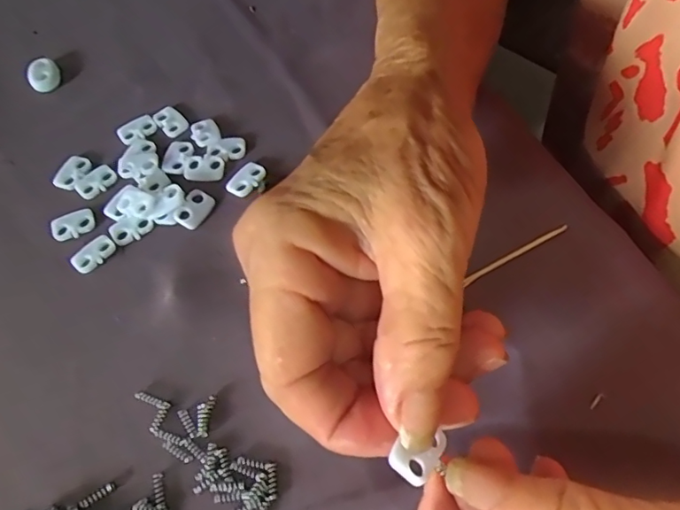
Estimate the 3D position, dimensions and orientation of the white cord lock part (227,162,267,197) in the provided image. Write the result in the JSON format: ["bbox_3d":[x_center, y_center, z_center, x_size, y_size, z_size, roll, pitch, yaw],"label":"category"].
[{"bbox_3d":[-0.043,-0.035,0.245,0.012,0.004,0.018,36,70,22],"label":"white cord lock part"}]

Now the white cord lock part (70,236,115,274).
[{"bbox_3d":[-0.107,0.000,0.231,0.011,0.004,0.018,39,71,23],"label":"white cord lock part"}]

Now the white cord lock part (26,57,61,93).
[{"bbox_3d":[-0.157,-0.095,0.283,0.016,0.010,0.016,-34,63,-16],"label":"white cord lock part"}]

